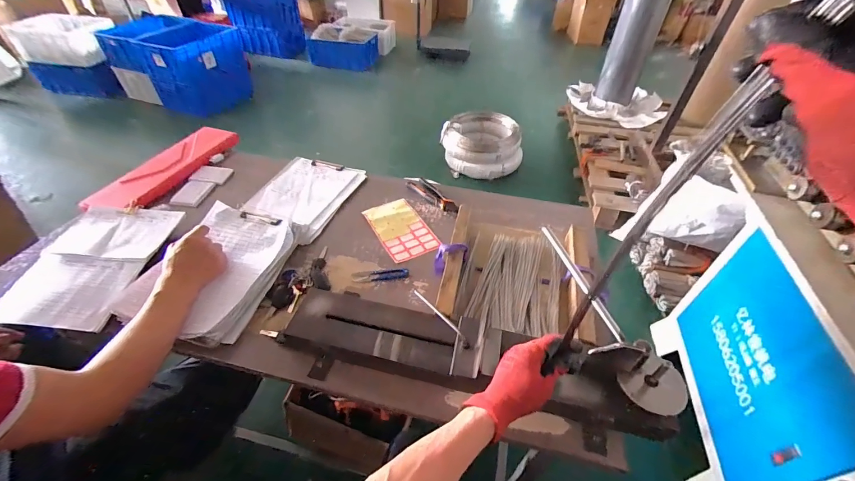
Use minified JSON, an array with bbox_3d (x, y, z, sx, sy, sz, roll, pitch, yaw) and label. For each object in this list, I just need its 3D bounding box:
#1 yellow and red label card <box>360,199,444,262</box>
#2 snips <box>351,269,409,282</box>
[{"bbox_3d":[-0.065,-0.029,0.873,0.119,0.006,0.196,-23,53,-22],"label":"yellow and red label card"},{"bbox_3d":[-0.099,0.074,0.765,0.117,0.005,0.031,-3,44,-6],"label":"snips"}]

